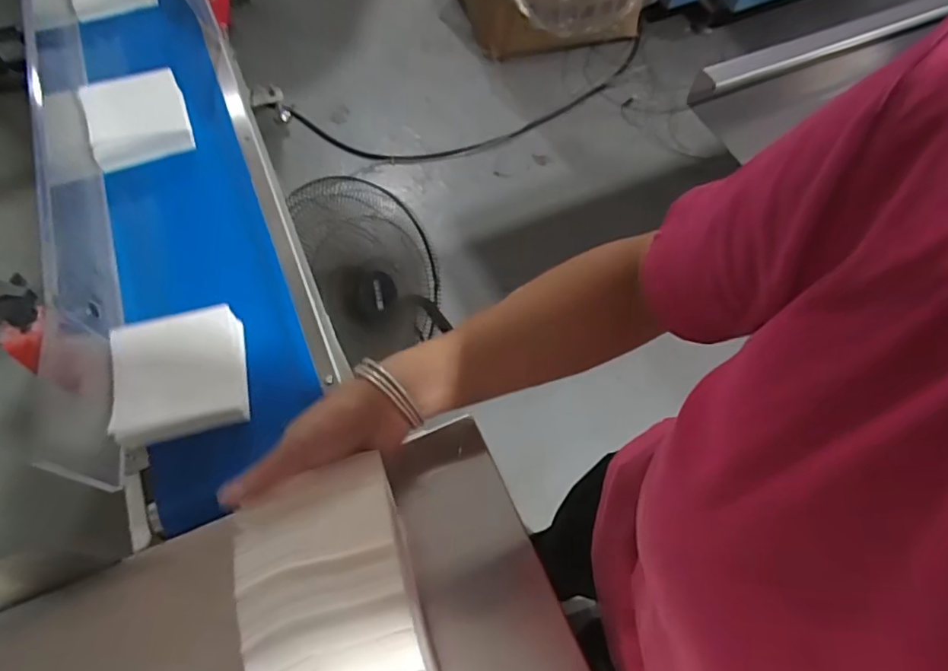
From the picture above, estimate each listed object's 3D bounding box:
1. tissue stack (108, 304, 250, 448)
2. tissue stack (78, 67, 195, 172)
[{"bbox_3d":[-0.261,0.030,0.484,0.111,0.041,0.109,-13,64,-8],"label":"tissue stack"},{"bbox_3d":[-0.386,-0.250,0.625,0.107,0.035,0.109,-19,65,-12],"label":"tissue stack"}]

